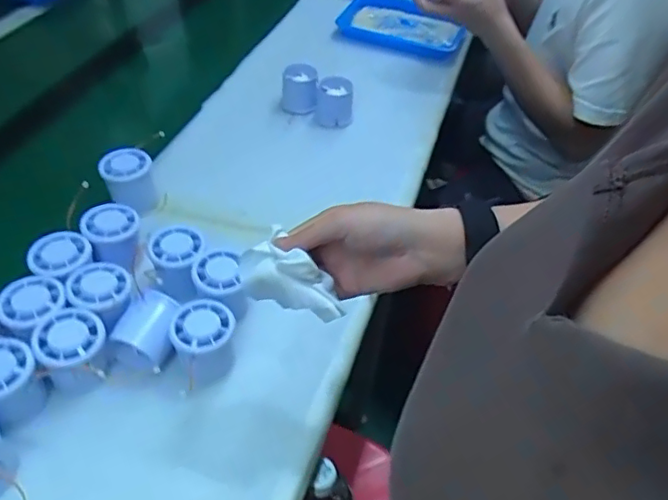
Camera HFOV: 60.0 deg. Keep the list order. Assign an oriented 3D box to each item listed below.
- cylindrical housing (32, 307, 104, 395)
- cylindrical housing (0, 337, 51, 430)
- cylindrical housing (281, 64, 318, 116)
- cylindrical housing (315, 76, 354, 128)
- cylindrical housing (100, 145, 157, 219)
[{"bbox_3d":[-0.226,0.091,0.506,0.057,0.056,0.059,-7,47,-12],"label":"cylindrical housing"},{"bbox_3d":[-0.274,0.110,0.480,0.056,0.049,0.053,3,46,-3],"label":"cylindrical housing"},{"bbox_3d":[-0.050,-0.235,0.845,0.050,0.046,0.062,-1,46,-7],"label":"cylindrical housing"},{"bbox_3d":[0.001,-0.210,0.842,0.055,0.064,0.058,5,46,-1],"label":"cylindrical housing"},{"bbox_3d":[-0.238,-0.077,0.674,0.055,0.067,0.054,-6,47,-11],"label":"cylindrical housing"}]

